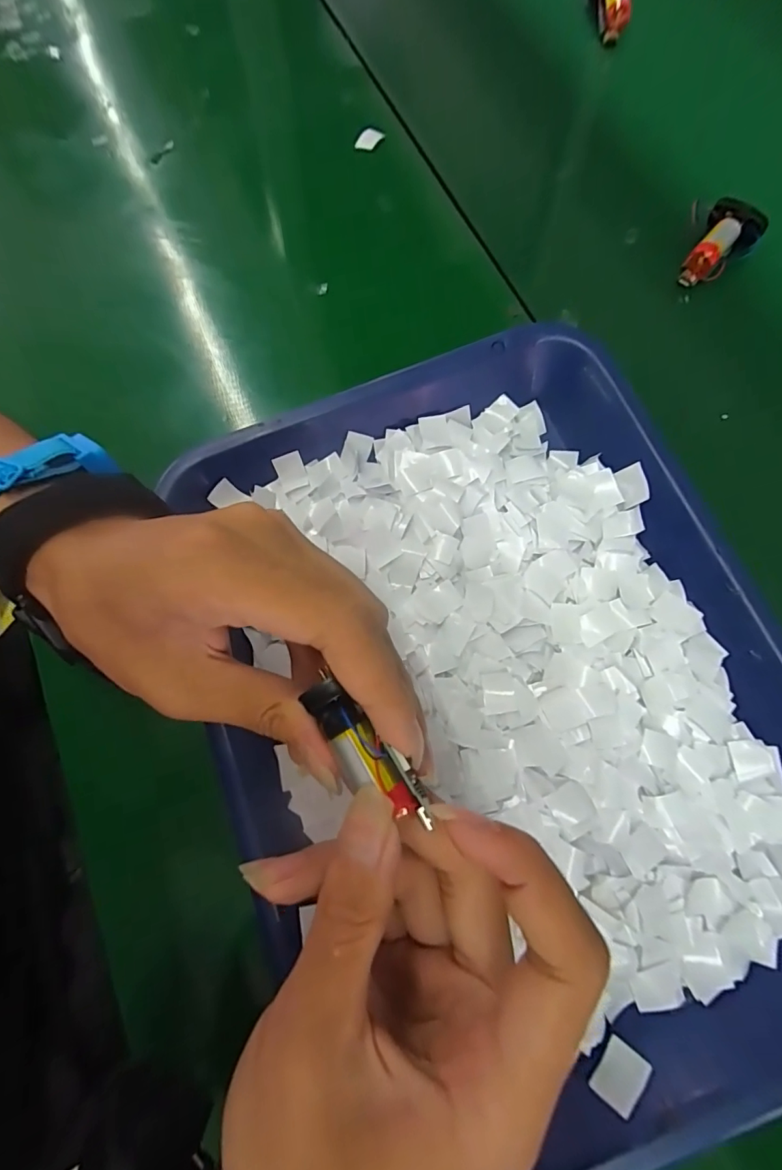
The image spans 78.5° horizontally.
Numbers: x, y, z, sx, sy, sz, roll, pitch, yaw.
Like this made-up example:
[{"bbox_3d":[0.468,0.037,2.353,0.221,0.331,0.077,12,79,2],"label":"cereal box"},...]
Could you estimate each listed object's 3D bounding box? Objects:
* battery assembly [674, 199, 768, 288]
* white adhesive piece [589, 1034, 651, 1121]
[{"bbox_3d":[0.199,-0.203,0.288,0.032,0.026,0.043,33,82,14],"label":"battery assembly"},{"bbox_3d":[0.088,0.188,0.183,0.021,0.016,0.004,-34,113,-28],"label":"white adhesive piece"}]

